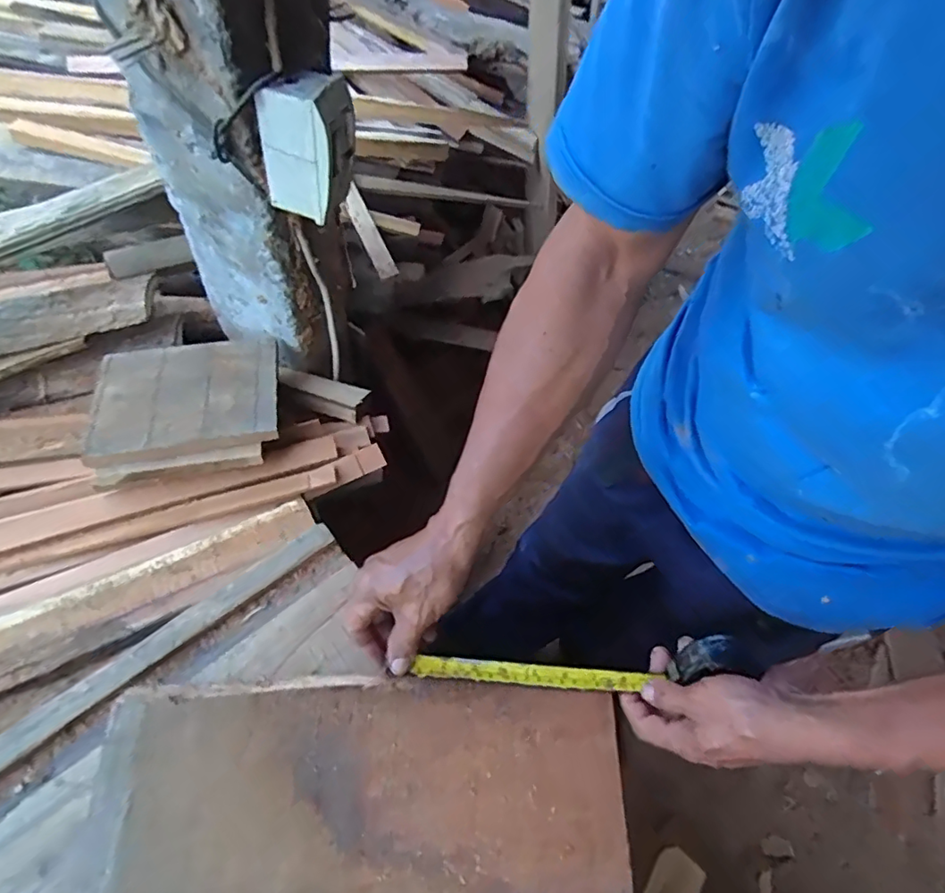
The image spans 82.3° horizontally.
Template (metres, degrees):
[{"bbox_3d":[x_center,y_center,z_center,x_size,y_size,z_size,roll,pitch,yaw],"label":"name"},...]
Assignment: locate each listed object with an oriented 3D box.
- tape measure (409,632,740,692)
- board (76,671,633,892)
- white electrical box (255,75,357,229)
[{"bbox_3d":[0.082,0.184,0.449,0.251,0.041,0.031,-5,58,4],"label":"tape measure"},{"bbox_3d":[-0.076,0.265,0.399,0.376,0.014,0.174,3,58,-4],"label":"board"},{"bbox_3d":[-0.173,-0.322,0.577,0.073,0.122,0.078,22,57,5],"label":"white electrical box"}]

